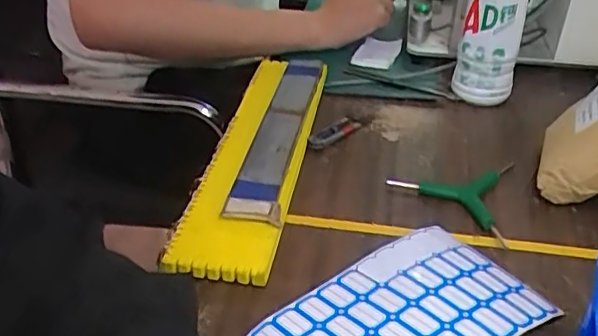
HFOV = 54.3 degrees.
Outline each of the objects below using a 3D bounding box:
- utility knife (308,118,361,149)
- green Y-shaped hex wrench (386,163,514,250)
[{"bbox_3d":[0.036,-0.036,0.602,0.016,0.015,0.069,27,44,33],"label":"utility knife"},{"bbox_3d":[0.131,0.022,0.516,0.105,0.018,0.083,10,37,14],"label":"green Y-shaped hex wrench"}]

